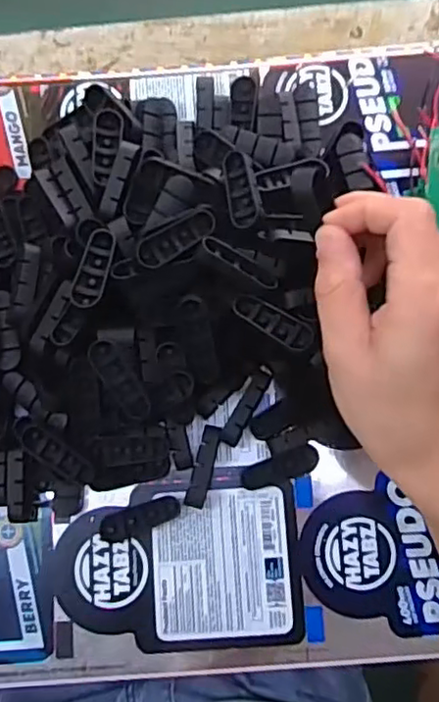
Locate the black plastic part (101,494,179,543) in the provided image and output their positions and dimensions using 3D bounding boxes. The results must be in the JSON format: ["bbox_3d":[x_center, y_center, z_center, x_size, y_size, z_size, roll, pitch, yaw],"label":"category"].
[{"bbox_3d":[-0.047,0.099,0.373,0.048,0.009,0.016,-18,82,-1],"label":"black plastic part"}]

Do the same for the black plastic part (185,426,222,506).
[{"bbox_3d":[-0.009,0.068,0.374,0.011,0.011,0.047,14,83,4],"label":"black plastic part"}]

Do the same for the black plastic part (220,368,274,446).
[{"bbox_3d":[0.017,0.032,0.374,0.011,0.012,0.051,29,84,5],"label":"black plastic part"}]

